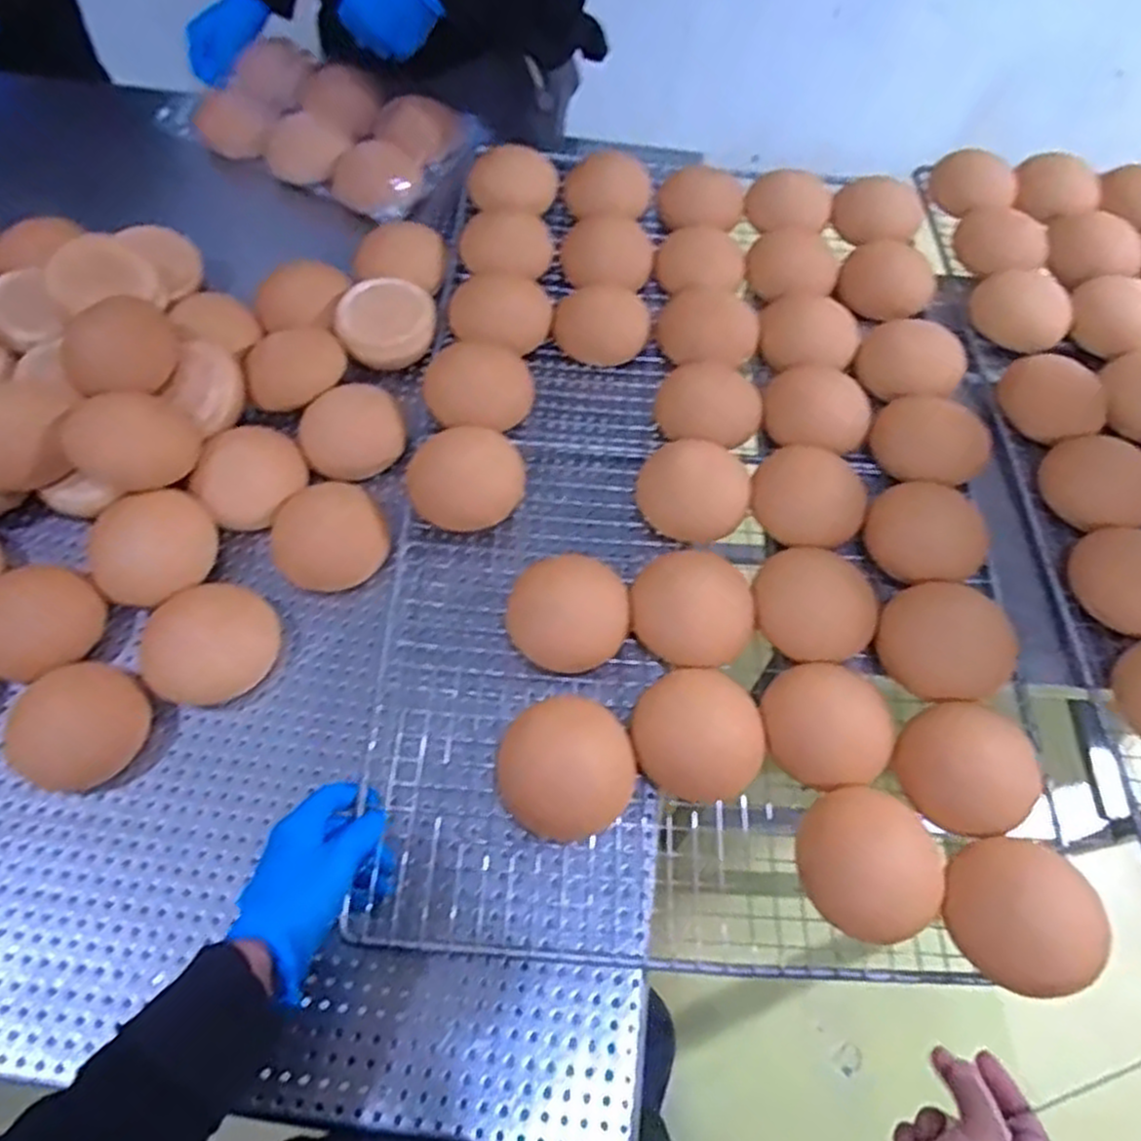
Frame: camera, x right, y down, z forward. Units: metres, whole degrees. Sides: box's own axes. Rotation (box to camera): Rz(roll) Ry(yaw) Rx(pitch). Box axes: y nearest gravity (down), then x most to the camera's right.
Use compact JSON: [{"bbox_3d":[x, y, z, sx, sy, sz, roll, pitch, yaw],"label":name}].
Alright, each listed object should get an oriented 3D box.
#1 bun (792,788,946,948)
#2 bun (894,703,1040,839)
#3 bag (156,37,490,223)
[{"bbox_3d":[0.211,0.209,0.549,0.103,0.040,0.095,38,67,17],"label":"bun"},{"bbox_3d":[0.295,0.148,0.577,0.078,0.045,0.099,-25,65,-15],"label":"bun"},{"bbox_3d":[-0.310,-0.555,0.960,0.345,0.060,0.198,28,64,12],"label":"bag"}]

